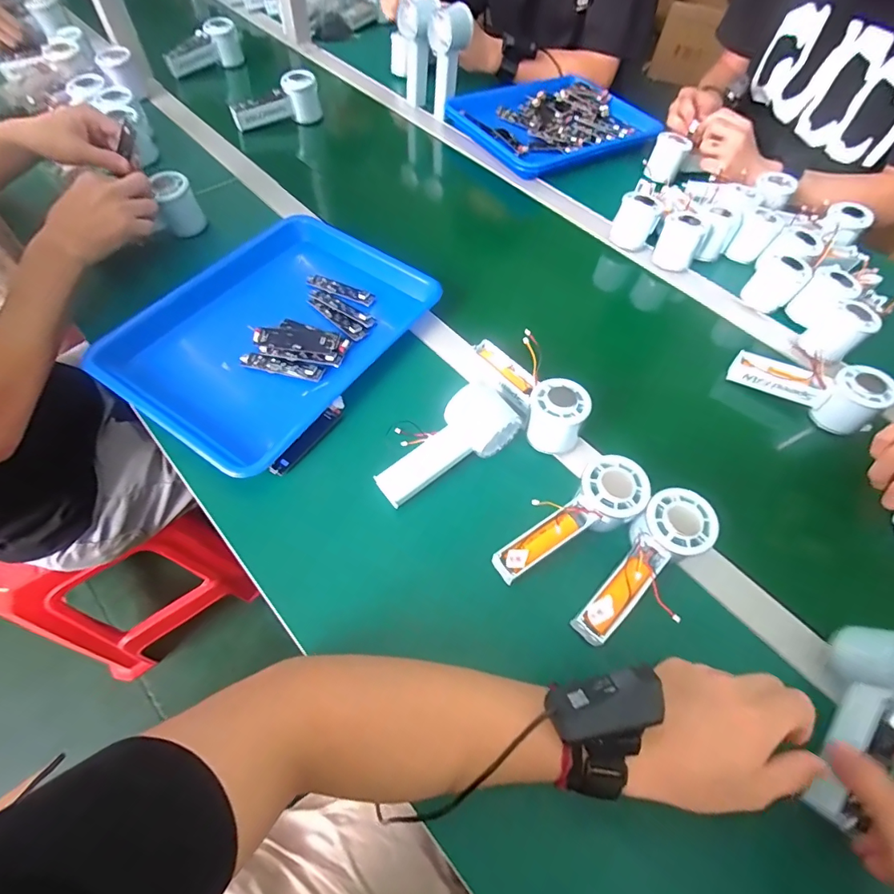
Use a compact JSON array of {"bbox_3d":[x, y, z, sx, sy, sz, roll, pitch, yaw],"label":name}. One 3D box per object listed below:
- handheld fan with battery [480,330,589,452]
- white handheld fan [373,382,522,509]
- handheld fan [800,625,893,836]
[{"bbox_3d":[0.085,-0.064,0.470,0.054,0.058,0.153,-28,66,-18],"label":"handheld fan with battery"},{"bbox_3d":[-0.003,-0.001,0.436,0.147,0.052,0.059,-34,68,-20],"label":"white handheld fan"},{"bbox_3d":[0.316,0.202,0.330,0.062,0.050,0.156,38,79,17],"label":"handheld fan"}]

